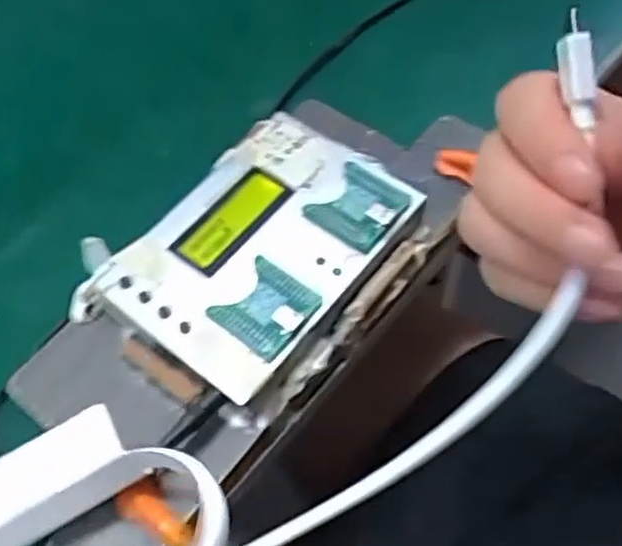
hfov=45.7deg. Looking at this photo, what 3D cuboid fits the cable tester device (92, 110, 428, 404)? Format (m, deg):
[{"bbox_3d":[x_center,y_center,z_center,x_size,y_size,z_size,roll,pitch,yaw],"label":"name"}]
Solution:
[{"bbox_3d":[-0.023,-0.013,0.373,0.103,0.030,0.144,32,64,20],"label":"cable tester device"}]

